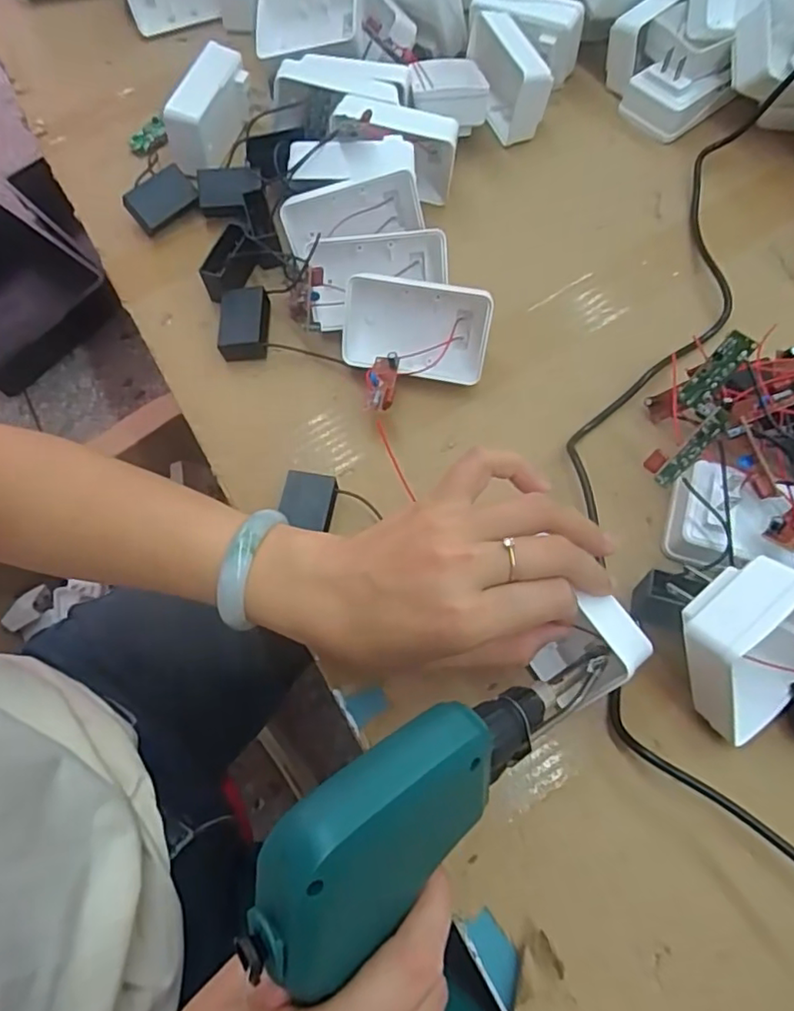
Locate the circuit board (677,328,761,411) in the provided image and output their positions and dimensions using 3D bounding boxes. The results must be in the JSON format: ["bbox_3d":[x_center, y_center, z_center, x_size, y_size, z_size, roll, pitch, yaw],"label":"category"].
[{"bbox_3d":[0.174,-0.073,0.327,0.015,0.045,0.007,46,41,19],"label":"circuit board"}]

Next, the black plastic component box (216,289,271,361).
[{"bbox_3d":[-0.104,-0.121,0.406,0.033,0.020,0.046,-4,66,1],"label":"black plastic component box"}]

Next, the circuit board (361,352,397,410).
[{"bbox_3d":[-0.010,-0.077,0.371,0.020,0.005,0.041,-4,59,19],"label":"circuit board"}]

